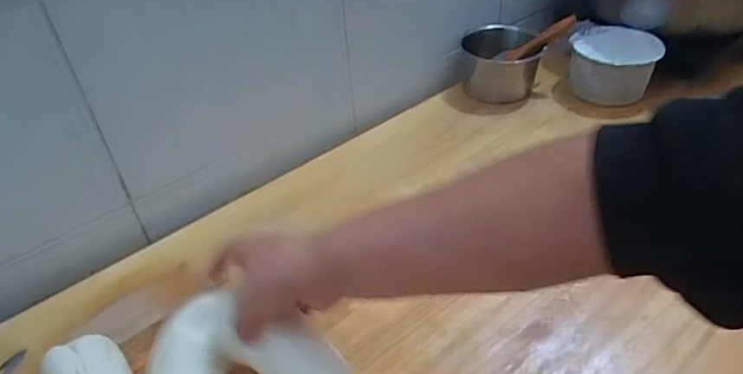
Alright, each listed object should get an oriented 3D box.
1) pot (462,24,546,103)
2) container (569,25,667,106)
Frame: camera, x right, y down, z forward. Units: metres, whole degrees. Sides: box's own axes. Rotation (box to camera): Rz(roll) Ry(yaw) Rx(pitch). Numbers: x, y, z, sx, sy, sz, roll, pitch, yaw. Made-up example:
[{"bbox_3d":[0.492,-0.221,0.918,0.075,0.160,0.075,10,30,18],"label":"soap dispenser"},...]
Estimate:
[{"bbox_3d":[0.211,-0.203,0.868,0.119,0.093,0.130,6,39,11],"label":"pot"},{"bbox_3d":[0.378,-0.195,0.841,0.132,0.077,0.130,8,40,14],"label":"container"}]

